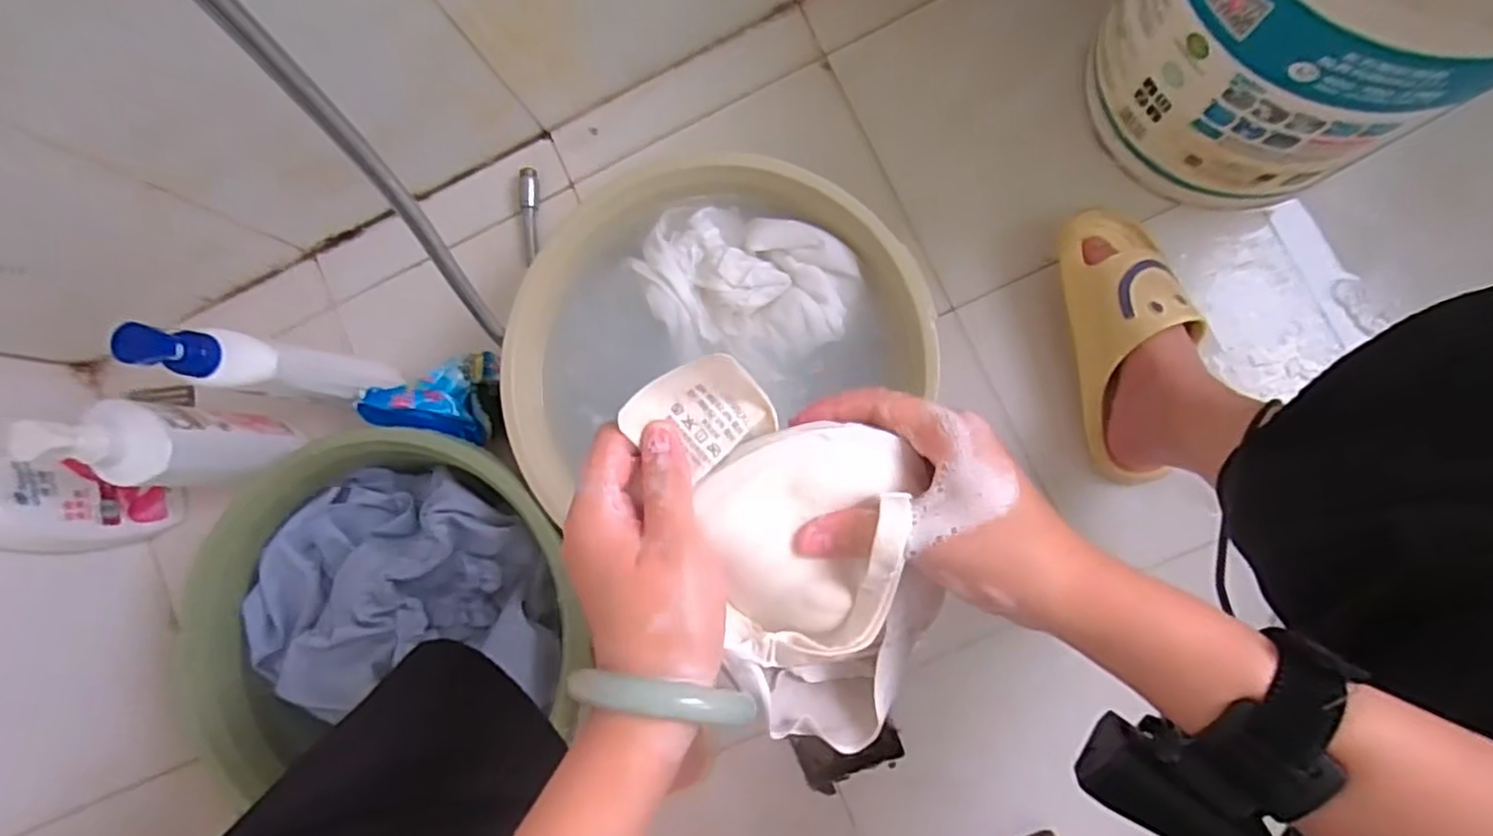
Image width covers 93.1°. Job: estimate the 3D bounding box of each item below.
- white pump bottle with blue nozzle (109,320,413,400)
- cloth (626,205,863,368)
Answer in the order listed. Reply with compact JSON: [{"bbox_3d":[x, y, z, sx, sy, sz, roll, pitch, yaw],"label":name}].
[{"bbox_3d":[-0.414,-0.044,0.635,0.065,0.250,0.047,10,87,8],"label":"white pump bottle with blue nozzle"},{"bbox_3d":[-0.003,-0.118,0.623,0.187,0.038,0.129,6,87,8],"label":"cloth"}]

